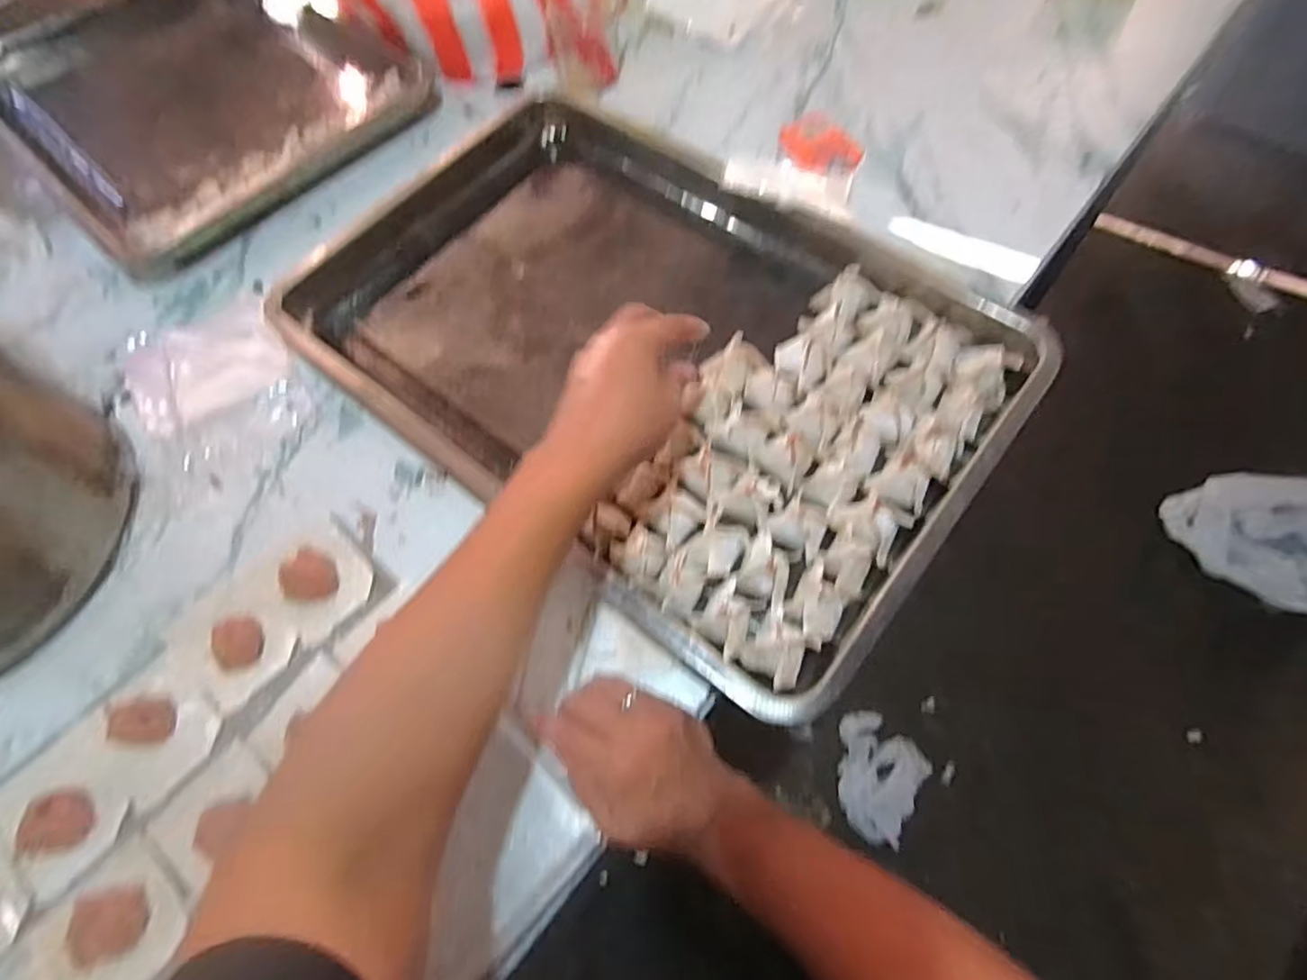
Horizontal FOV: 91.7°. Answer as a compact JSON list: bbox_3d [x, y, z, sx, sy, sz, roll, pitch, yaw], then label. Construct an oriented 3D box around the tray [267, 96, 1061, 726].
[{"bbox_3d":[-0.009,-0.142,0.559,0.599,0.047,0.403,36,70,20],"label":"tray"}]

